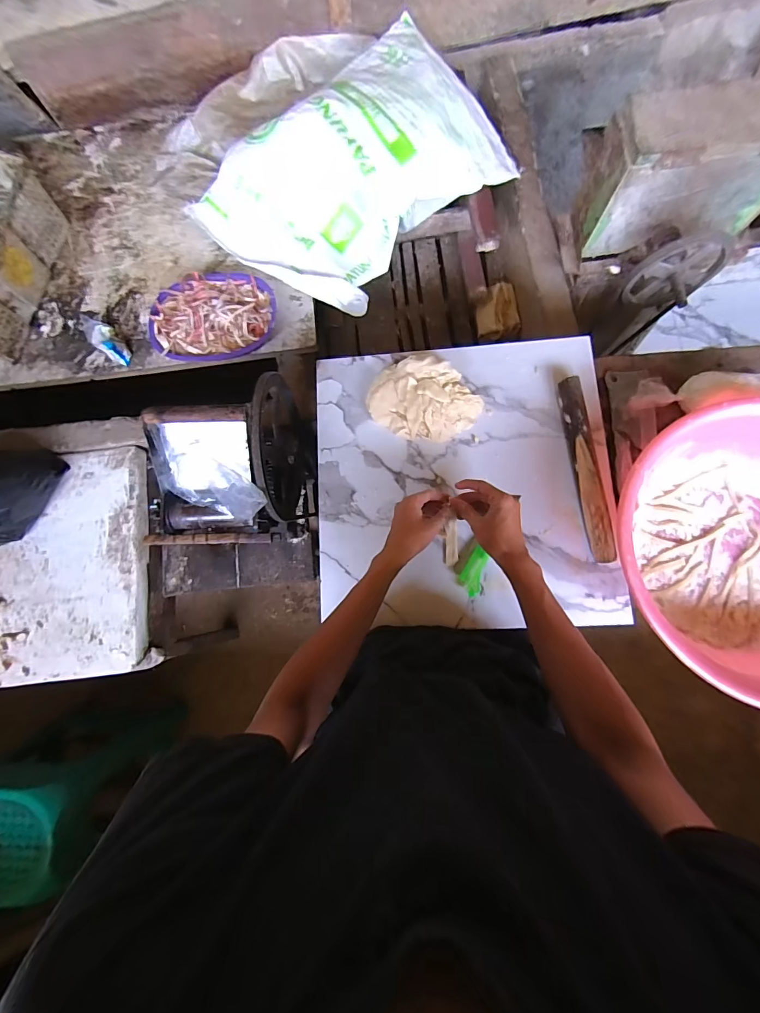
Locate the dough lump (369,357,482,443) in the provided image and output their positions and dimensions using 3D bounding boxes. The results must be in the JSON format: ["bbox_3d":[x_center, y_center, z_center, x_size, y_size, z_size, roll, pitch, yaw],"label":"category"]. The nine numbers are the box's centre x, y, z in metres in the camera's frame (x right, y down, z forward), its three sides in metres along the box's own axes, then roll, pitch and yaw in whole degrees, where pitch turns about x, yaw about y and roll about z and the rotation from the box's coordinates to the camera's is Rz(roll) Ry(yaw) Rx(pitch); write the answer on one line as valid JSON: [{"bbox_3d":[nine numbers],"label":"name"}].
[{"bbox_3d":[0.076,-0.180,0.676,0.185,0.054,0.132,17,81,5],"label":"dough lump"}]

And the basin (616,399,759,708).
[{"bbox_3d":[0.555,0.064,0.582,0.410,0.128,0.399,0,80,2],"label":"basin"}]

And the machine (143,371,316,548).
[{"bbox_3d":[-0.268,-0.058,0.743,0.208,0.337,0.258,-1,80,2],"label":"machine"}]

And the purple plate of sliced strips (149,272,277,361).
[{"bbox_3d":[-0.387,-0.449,0.936,0.277,0.107,0.203,-2,80,2],"label":"purple plate of sliced strips"}]

